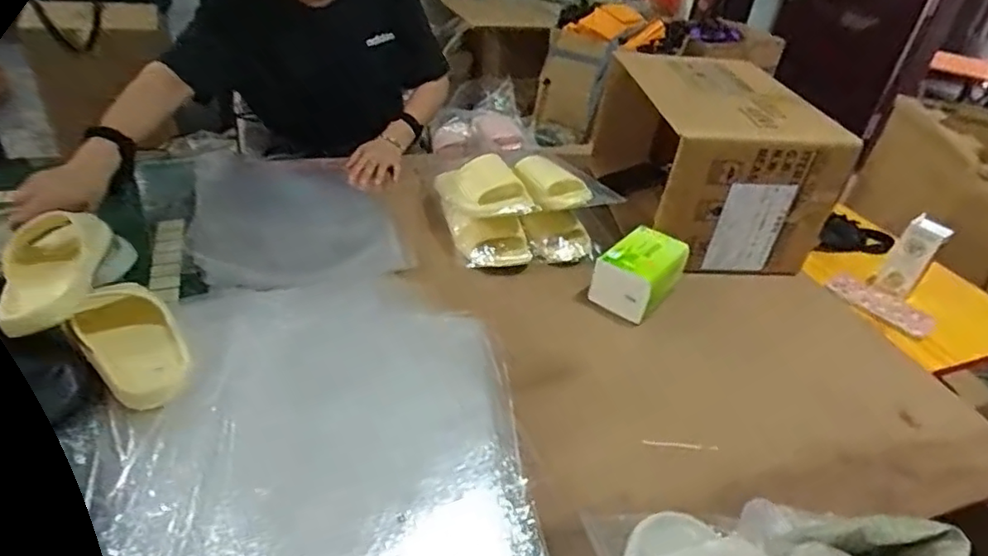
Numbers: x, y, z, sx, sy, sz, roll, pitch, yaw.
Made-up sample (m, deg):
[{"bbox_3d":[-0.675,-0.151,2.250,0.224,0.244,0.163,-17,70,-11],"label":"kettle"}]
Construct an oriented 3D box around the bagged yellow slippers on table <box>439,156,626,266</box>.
[{"bbox_3d":[0.046,-0.113,0.994,0.266,0.119,0.145,-5,37,-18],"label":"bagged yellow slippers on table"}]

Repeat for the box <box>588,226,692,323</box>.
[{"bbox_3d":[0.221,-0.010,0.921,0.094,0.086,0.129,29,40,28],"label":"box"}]

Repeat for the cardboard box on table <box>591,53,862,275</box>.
[{"bbox_3d":[0.374,-0.222,1.098,0.301,0.247,0.394,3,35,-7],"label":"cardboard box on table"}]

